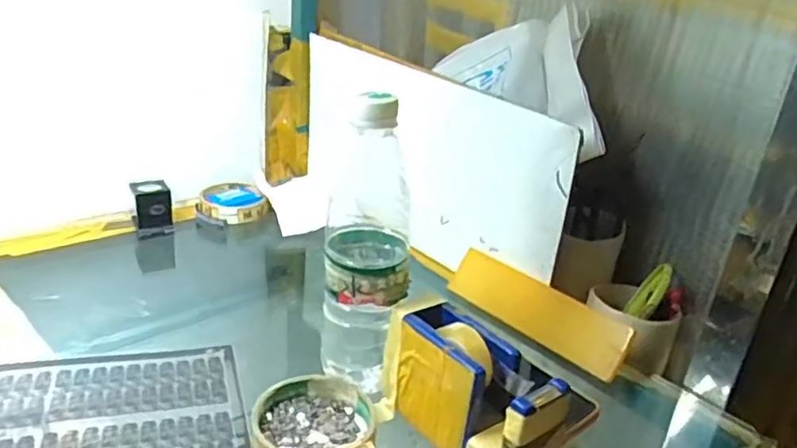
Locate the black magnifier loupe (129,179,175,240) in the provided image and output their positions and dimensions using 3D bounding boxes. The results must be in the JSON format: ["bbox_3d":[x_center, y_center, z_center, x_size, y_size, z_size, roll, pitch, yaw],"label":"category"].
[{"bbox_3d":[-0.280,-0.018,0.711,0.040,0.051,0.040,-8,27,-27],"label":"black magnifier loupe"}]

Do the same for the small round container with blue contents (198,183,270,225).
[{"bbox_3d":[-0.207,-0.026,0.767,0.077,0.021,0.092,-11,28,-31],"label":"small round container with blue contents"}]

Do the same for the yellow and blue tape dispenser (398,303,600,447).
[{"bbox_3d":[0.051,0.115,0.420,0.048,0.078,0.136,-15,31,-38],"label":"yellow and blue tape dispenser"}]

